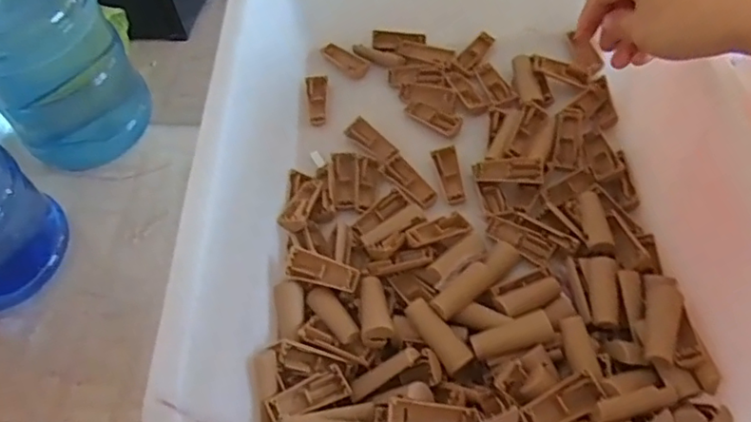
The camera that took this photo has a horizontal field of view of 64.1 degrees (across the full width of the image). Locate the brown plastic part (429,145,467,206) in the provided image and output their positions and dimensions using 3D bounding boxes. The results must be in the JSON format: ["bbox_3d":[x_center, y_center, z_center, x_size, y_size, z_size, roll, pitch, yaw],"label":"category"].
[{"bbox_3d":[0.059,-0.029,0.471,0.018,0.009,0.048,-13,59,-5],"label":"brown plastic part"}]

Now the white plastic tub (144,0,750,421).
[{"bbox_3d":[0.060,-0.040,0.415,0.320,0.139,0.419,-2,61,5],"label":"white plastic tub"}]

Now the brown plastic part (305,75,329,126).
[{"bbox_3d":[-0.049,-0.098,0.522,0.019,0.007,0.054,-9,59,-2],"label":"brown plastic part"}]

